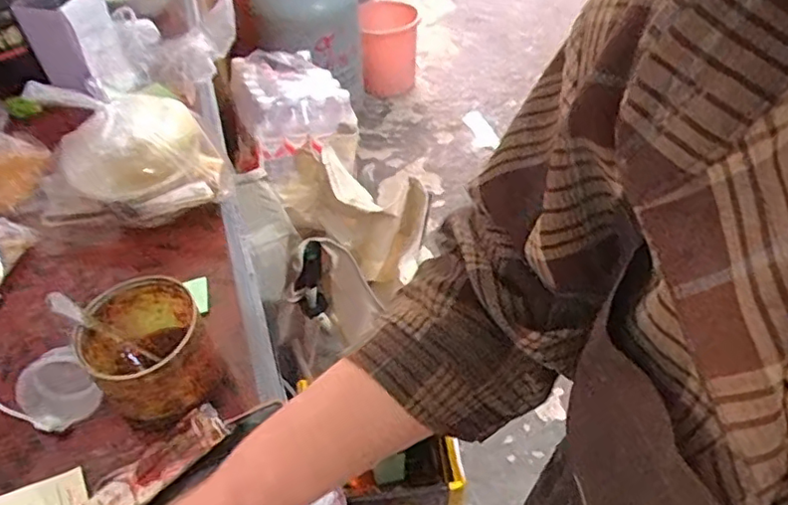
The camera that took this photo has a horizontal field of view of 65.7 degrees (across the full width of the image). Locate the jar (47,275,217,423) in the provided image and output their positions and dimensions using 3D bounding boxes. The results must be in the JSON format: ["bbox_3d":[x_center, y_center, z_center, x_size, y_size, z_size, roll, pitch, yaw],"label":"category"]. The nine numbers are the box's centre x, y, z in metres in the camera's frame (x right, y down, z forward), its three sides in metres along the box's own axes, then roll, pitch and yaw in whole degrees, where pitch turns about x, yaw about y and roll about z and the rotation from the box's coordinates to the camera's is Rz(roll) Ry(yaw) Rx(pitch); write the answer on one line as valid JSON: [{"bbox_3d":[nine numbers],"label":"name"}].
[{"bbox_3d":[-0.213,0.077,0.522,0.093,0.092,0.099,-3,47,3],"label":"jar"}]

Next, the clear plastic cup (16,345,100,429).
[{"bbox_3d":[-0.294,0.124,0.539,0.053,0.057,0.058,-3,47,3],"label":"clear plastic cup"}]

